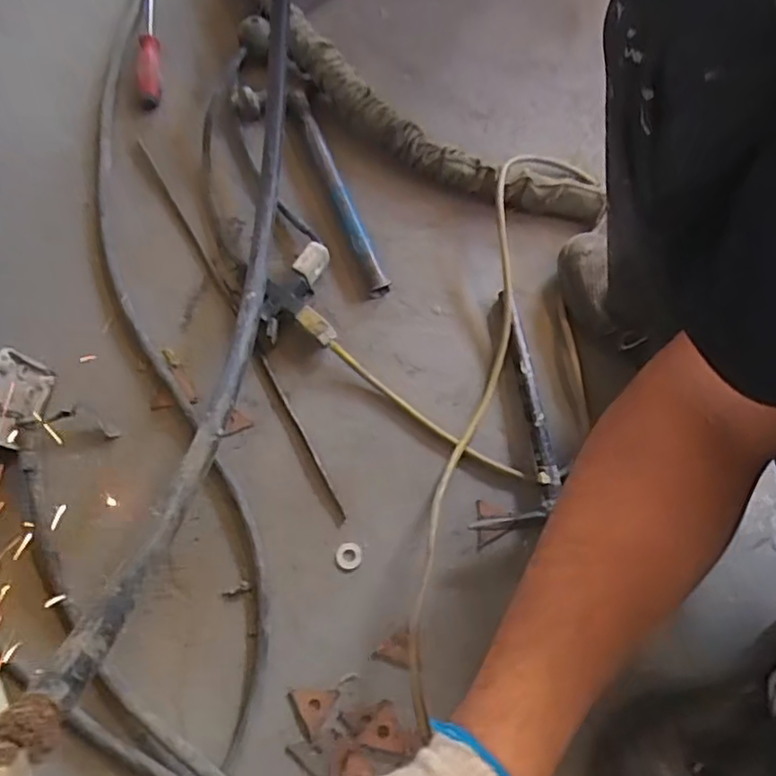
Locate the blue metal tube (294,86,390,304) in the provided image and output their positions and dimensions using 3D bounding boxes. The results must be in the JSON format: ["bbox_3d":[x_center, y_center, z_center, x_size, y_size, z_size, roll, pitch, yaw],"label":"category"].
[{"bbox_3d":[-0.060,-0.235,0.729,0.022,0.020,0.314,-19,74,-7],"label":"blue metal tube"}]

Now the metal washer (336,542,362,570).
[{"bbox_3d":[-0.036,0.156,0.587,0.023,0.004,0.023,1,70,0],"label":"metal washer"}]

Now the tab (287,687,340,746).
[{"bbox_3d":[-0.066,0.281,0.544,0.042,0.008,0.038,0,70,0],"label":"tab"}]

